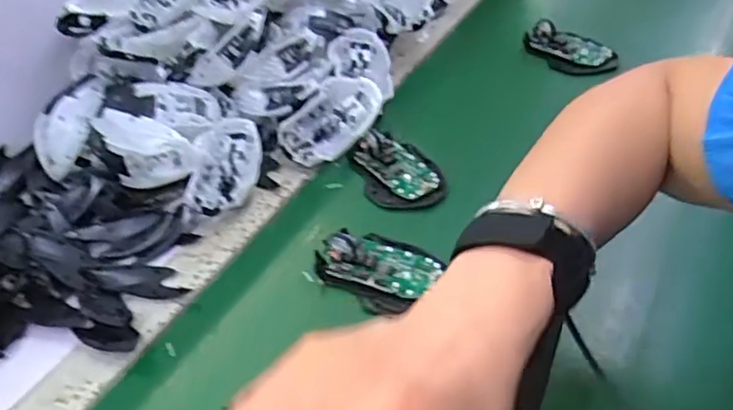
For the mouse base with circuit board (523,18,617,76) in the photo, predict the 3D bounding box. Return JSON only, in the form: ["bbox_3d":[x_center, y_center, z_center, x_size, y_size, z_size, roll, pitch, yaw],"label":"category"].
[{"bbox_3d":[0.236,-0.184,0.756,0.053,0.031,0.107,-30,48,-25],"label":"mouse base with circuit board"}]

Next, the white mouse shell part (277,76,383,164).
[{"bbox_3d":[-0.036,-0.088,0.670,0.110,0.061,0.034,-43,12,-5],"label":"white mouse shell part"}]

